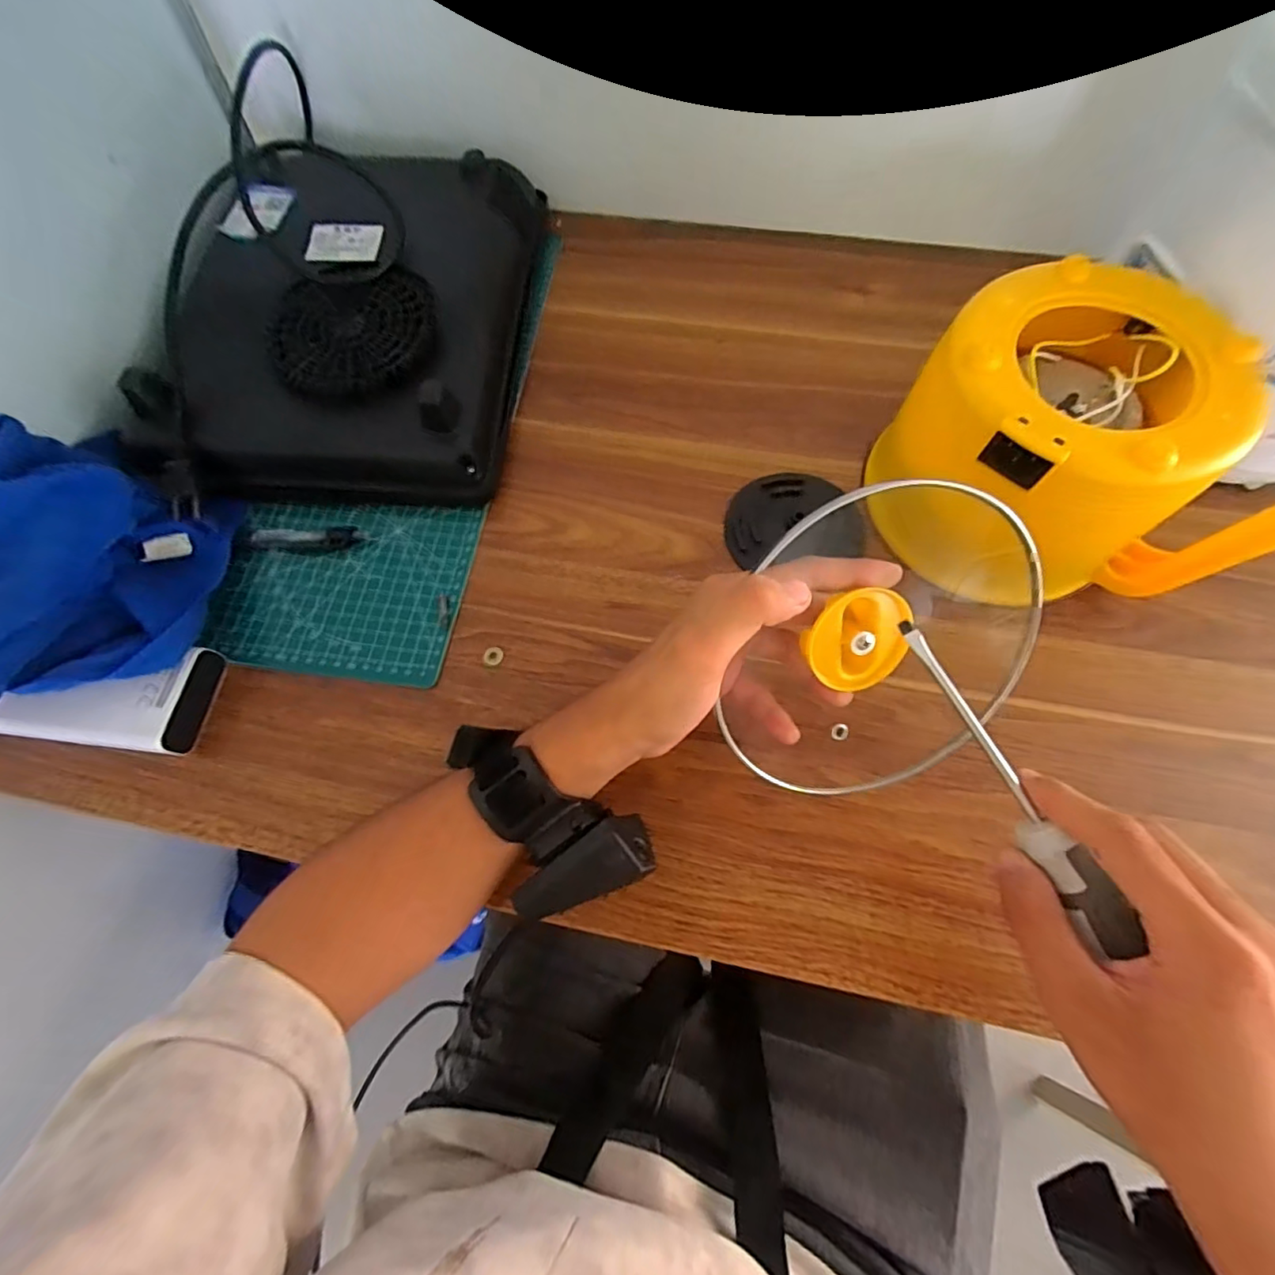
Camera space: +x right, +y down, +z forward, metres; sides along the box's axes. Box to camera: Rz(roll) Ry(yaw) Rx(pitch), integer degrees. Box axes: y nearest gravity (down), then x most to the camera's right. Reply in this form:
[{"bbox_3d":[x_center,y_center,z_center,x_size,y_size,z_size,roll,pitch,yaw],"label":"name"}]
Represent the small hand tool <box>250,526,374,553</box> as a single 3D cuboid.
[{"bbox_3d":[-0.230,-0.070,0.395,0.079,0.005,0.020,-5,68,0],"label":"small hand tool"}]

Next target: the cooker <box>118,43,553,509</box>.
[{"bbox_3d":[-0.212,-0.268,0.436,0.241,0.084,0.333,-1,69,2],"label":"cooker"}]

